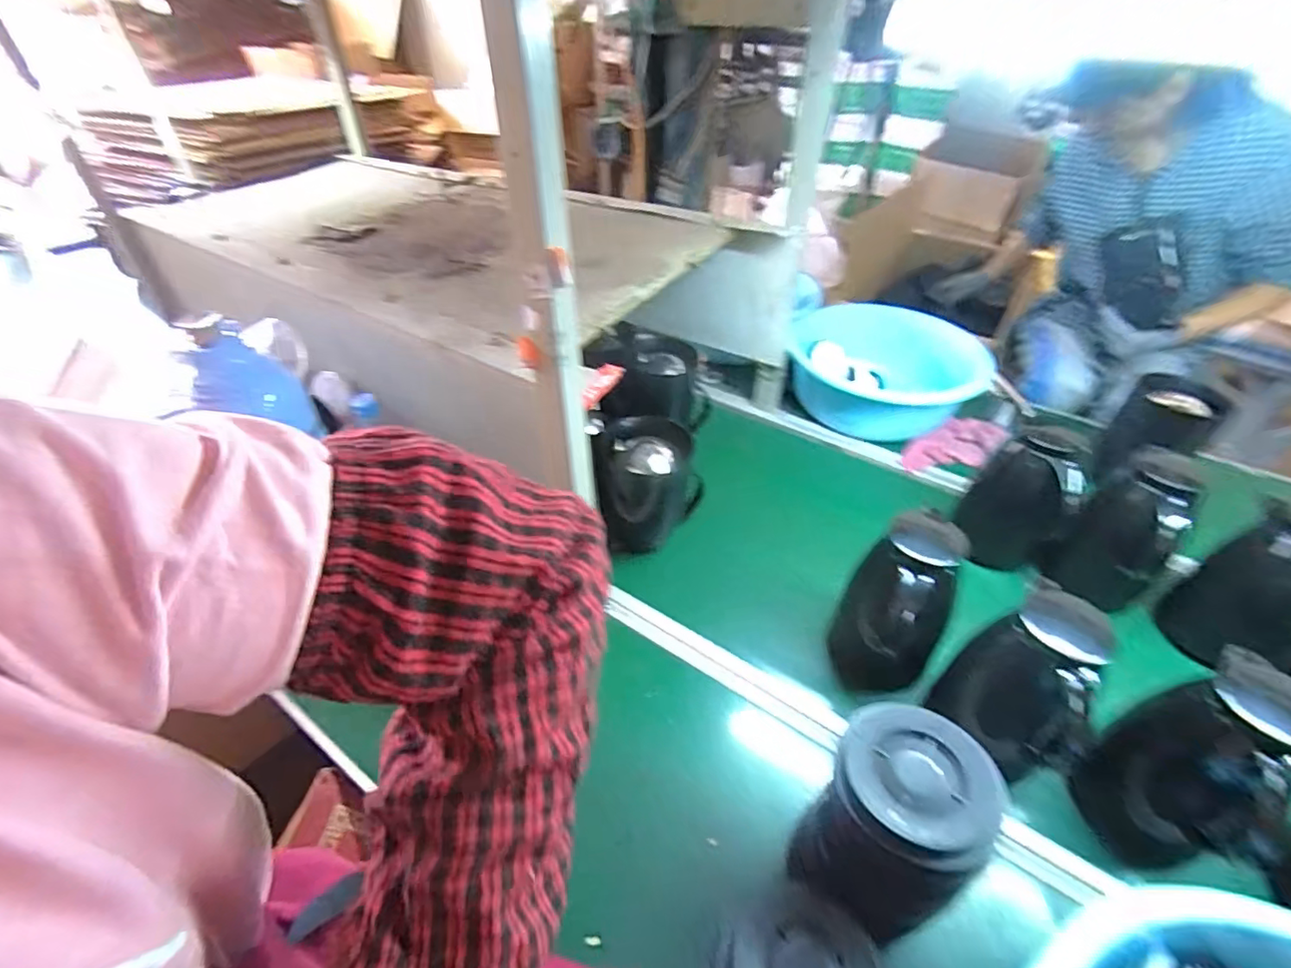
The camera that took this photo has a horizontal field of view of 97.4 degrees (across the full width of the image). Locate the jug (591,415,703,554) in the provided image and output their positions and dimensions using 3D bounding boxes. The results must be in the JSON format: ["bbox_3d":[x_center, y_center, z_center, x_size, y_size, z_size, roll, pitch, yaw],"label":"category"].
[{"bbox_3d":[0.006,0.010,0.849,0.133,0.184,0.125,12,42,14],"label":"jug"}]

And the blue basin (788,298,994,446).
[{"bbox_3d":[0.471,-0.248,1.158,0.342,0.130,0.329,0,40,0],"label":"blue basin"}]

